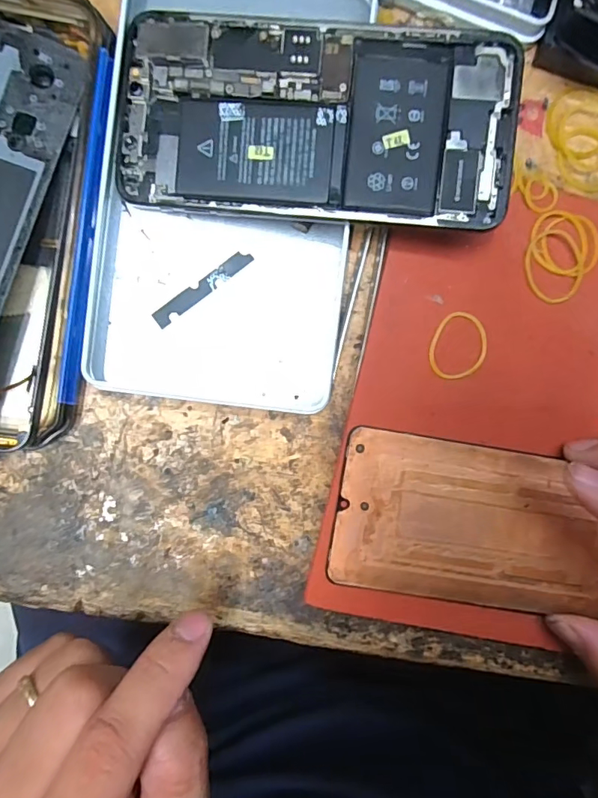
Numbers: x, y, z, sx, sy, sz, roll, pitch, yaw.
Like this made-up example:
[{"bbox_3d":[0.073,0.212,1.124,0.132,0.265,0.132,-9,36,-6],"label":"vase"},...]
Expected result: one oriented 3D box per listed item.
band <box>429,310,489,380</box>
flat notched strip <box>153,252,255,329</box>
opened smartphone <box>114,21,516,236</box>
[{"bbox_3d":[0.071,-0.023,0.209,0.025,0.004,0.030,21,90,-7],"label":"band"},{"bbox_3d":[-0.041,-0.047,0.201,0.048,0.004,0.007,-39,103,-6],"label":"flat notched strip"},{"bbox_3d":[0.006,-0.110,0.189,0.153,0.004,0.073,5,92,2],"label":"opened smartphone"}]

